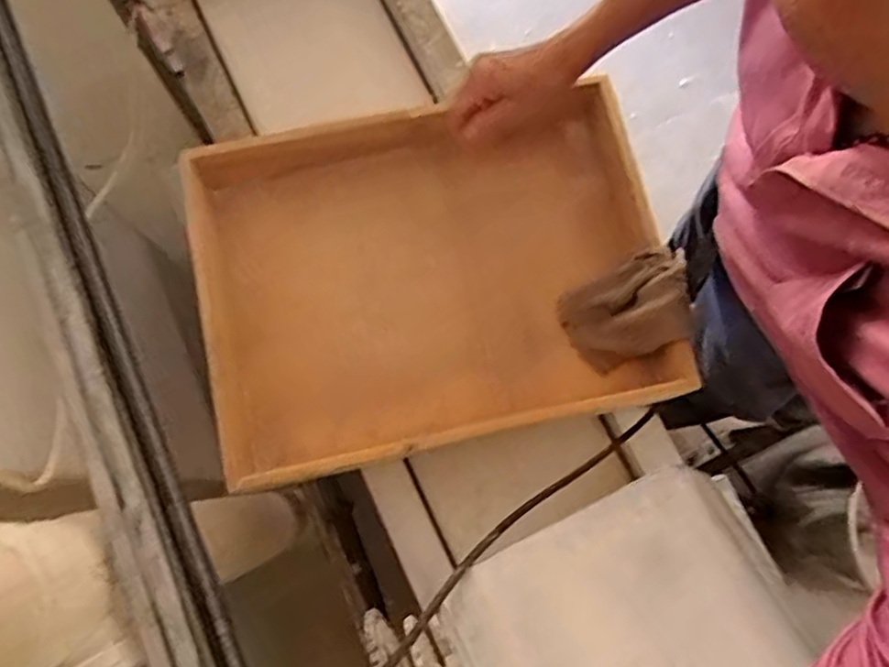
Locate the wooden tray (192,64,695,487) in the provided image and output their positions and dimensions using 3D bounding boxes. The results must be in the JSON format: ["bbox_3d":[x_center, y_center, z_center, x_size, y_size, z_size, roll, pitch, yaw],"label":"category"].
[{"bbox_3d":[-0.018,-0.066,0.826,0.527,0.103,0.391,-11,78,-3],"label":"wooden tray"}]

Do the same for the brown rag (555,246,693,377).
[{"bbox_3d":[0.221,-0.026,0.822,0.142,0.123,0.108,-21,79,-5],"label":"brown rag"}]

